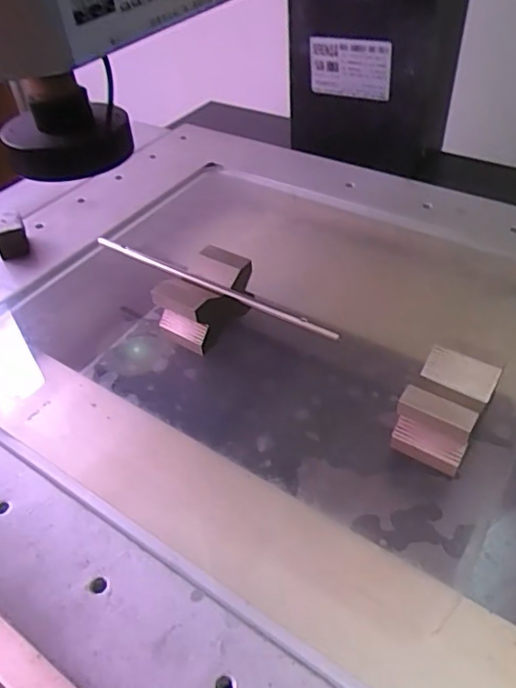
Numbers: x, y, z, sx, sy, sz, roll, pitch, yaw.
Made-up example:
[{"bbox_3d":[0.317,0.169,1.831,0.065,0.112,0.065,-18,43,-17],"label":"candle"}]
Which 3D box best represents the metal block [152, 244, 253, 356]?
[{"bbox_3d":[-0.035,-0.027,0.371,0.049,0.049,0.060,32,55,31],"label":"metal block"}]

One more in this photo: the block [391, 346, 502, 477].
[{"bbox_3d":[0.102,0.033,0.298,0.043,0.039,0.055,24,51,25],"label":"block"}]

